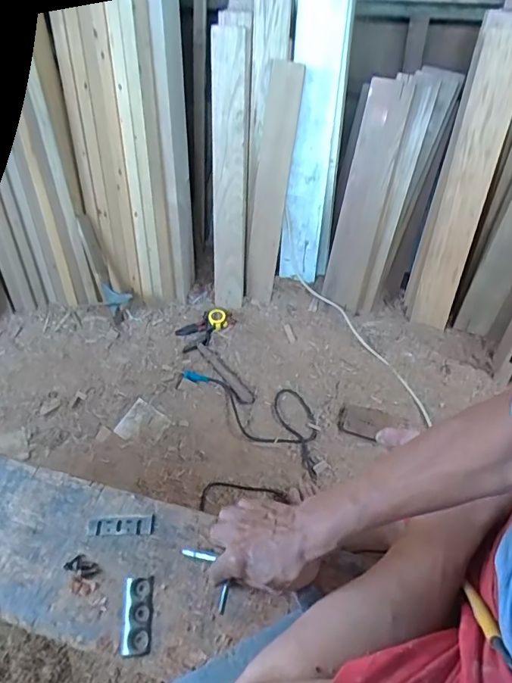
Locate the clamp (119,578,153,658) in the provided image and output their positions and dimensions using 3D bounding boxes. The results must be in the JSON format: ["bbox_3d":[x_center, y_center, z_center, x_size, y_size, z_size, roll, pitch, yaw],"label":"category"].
[{"bbox_3d":[-0.137,0.314,0.554,0.033,0.008,0.078,-4,53,1],"label":"clamp"}]

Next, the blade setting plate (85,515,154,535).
[{"bbox_3d":[-0.171,0.234,0.612,0.085,0.004,0.022,-2,53,2],"label":"blade setting plate"}]

